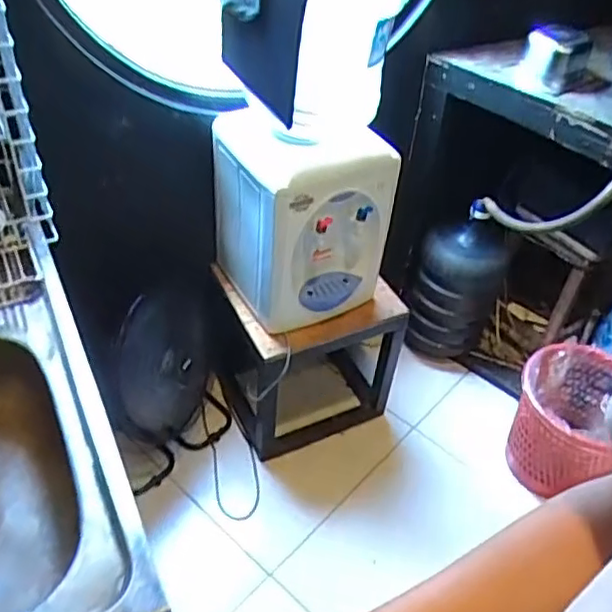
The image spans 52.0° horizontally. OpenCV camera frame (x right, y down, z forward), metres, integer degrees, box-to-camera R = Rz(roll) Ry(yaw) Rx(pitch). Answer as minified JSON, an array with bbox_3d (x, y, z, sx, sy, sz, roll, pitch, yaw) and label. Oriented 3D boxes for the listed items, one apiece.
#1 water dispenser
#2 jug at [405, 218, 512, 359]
[{"bbox_3d":[-0.014,-0.201,1.402,0.294,0.422,0.288,-16,47,-22],"label":"water dispenser"},{"bbox_3d":[0.436,-0.054,1.806,0.223,0.407,0.258,20,45,14],"label":"jug"}]

